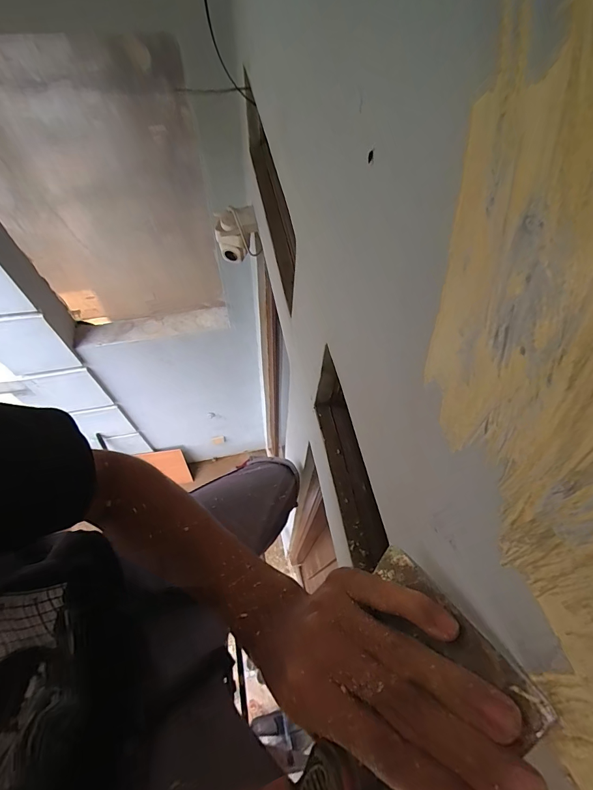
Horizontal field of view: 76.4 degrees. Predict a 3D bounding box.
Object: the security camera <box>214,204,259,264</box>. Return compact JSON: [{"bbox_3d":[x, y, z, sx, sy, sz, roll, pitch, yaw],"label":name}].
[{"bbox_3d":[-0.145,-0.393,0.931,0.102,0.120,0.078,-8,62,-6],"label":"security camera"}]

